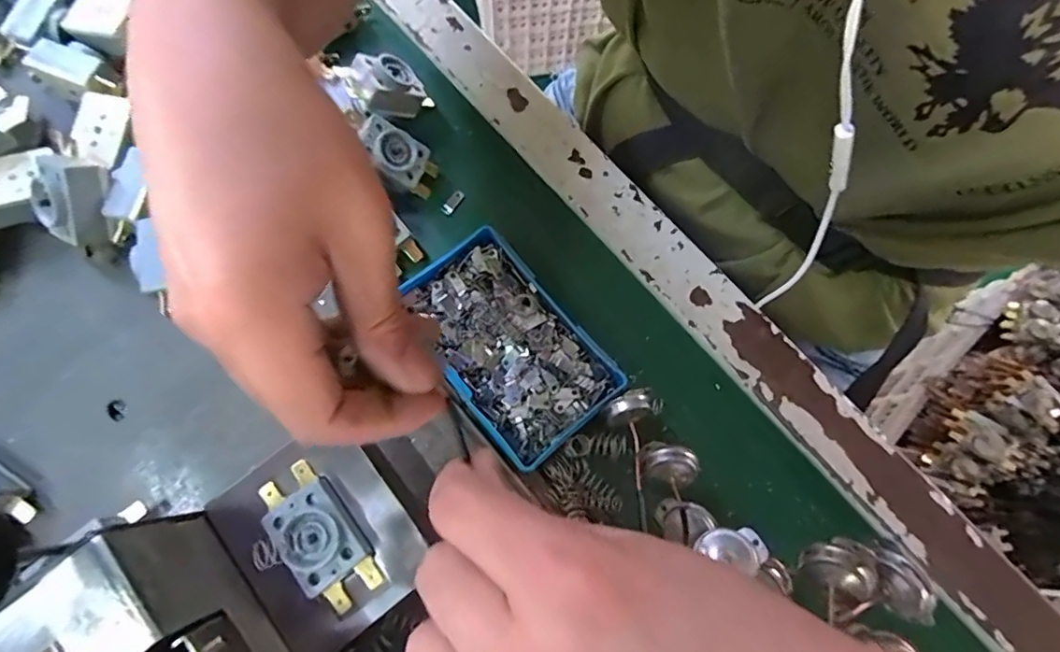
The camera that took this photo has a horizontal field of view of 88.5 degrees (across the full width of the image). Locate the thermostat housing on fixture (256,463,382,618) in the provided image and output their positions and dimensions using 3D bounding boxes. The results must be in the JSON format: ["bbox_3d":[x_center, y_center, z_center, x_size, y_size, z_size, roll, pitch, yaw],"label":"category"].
[{"bbox_3d":[-0.086,0.084,0.220,0.029,0.012,0.059,-37,79,-11],"label":"thermostat housing on fixture"}]

